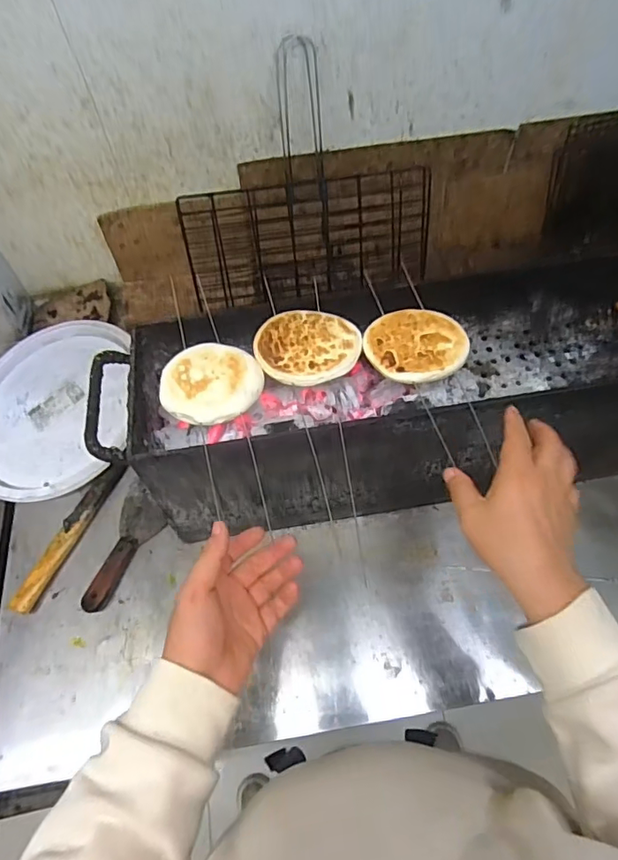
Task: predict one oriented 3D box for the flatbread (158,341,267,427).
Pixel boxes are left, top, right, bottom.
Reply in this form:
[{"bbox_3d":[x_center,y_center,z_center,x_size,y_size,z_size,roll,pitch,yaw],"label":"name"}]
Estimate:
[{"bbox_3d":[-0.109,-0.052,0.565,0.107,0.013,0.098,-1,60,2],"label":"flatbread"}]

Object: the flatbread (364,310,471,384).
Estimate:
[{"bbox_3d":[0.120,-0.097,0.579,0.110,0.007,0.101,-1,60,2],"label":"flatbread"}]

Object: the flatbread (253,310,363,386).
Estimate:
[{"bbox_3d":[0.000,-0.094,0.580,0.116,0.018,0.091,-6,60,-1],"label":"flatbread"}]

